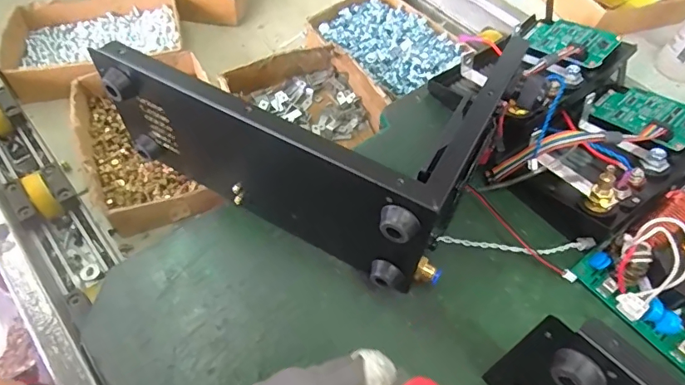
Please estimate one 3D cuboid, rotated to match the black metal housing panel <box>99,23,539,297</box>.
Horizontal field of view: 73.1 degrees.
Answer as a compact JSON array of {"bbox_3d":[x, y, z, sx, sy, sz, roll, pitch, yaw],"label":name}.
[{"bbox_3d":[-0.027,-0.061,0.390,0.276,0.132,0.168,27,57,14],"label":"black metal housing panel"}]

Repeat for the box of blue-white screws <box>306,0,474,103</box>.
[{"bbox_3d":[0.055,-0.203,0.642,0.151,0.045,0.194,-34,64,-24],"label":"box of blue-white screws"}]

